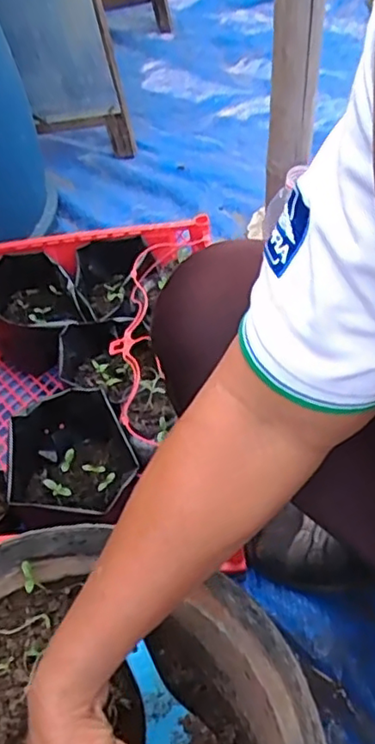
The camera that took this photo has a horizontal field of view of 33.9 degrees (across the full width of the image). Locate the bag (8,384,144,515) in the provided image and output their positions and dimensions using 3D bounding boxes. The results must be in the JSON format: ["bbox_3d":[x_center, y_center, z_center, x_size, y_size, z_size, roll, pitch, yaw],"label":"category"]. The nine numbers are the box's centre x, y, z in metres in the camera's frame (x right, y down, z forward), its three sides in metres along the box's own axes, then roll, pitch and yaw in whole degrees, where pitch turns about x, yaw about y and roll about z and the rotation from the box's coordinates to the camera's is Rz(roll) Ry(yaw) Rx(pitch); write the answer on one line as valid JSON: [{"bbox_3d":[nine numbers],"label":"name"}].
[{"bbox_3d":[-0.131,0.115,0.712,0.131,0.119,0.133,-22,50,-12],"label":"bag"}]

